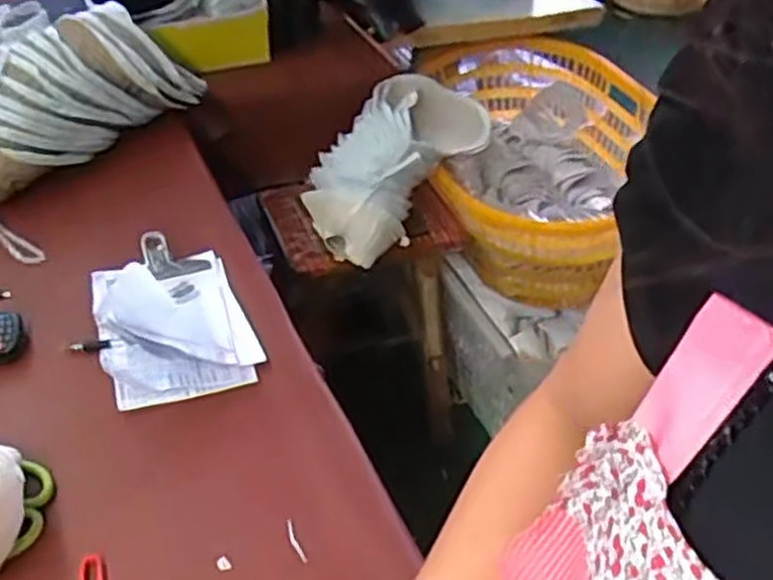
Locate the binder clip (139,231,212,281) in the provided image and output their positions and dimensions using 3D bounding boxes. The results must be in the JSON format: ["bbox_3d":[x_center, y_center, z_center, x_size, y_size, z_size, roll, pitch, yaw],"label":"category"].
[{"bbox_3d":[-0.267,-0.045,0.946,0.078,0.037,0.058,-13,47,-18],"label":"binder clip"}]

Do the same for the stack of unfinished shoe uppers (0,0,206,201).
[{"bbox_3d":[-0.466,-0.295,1.075,0.417,0.154,0.149,-32,55,-33],"label":"stack of unfinished shoe uppers"}]

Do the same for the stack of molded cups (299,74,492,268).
[{"bbox_3d":[0.003,-0.232,1.328,0.205,0.113,0.378,29,68,22],"label":"stack of molded cups"}]

